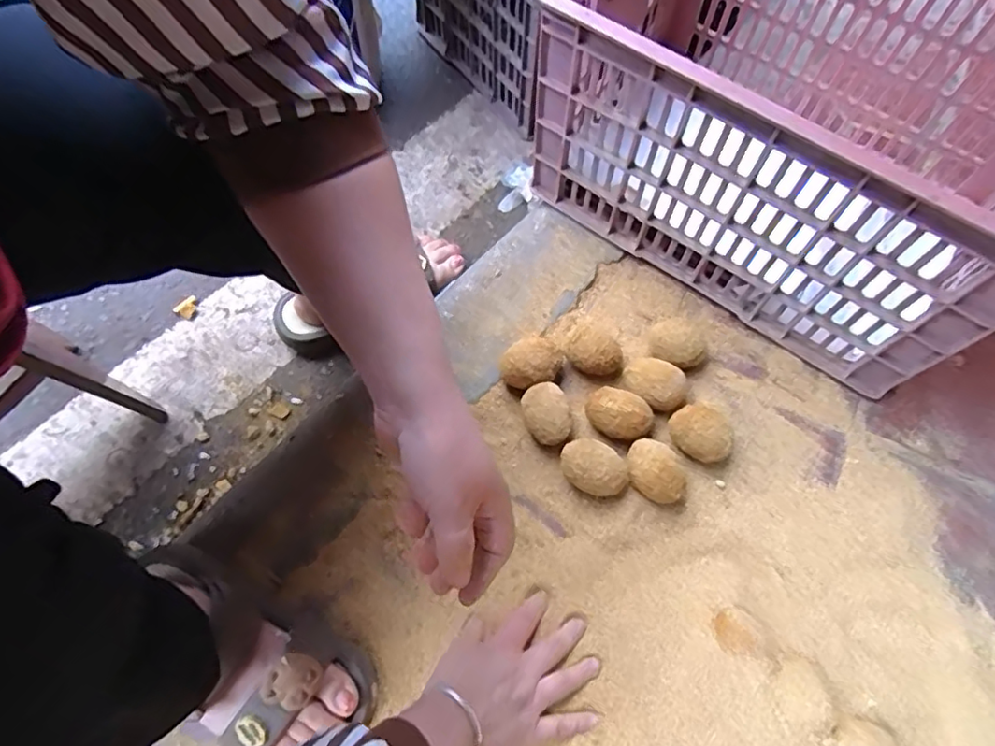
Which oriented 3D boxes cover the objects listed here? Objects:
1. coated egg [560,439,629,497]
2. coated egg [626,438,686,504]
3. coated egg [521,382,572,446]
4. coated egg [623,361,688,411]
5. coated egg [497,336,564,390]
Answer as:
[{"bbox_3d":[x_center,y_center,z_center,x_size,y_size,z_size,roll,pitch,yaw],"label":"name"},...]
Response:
[{"bbox_3d":[0.092,0.092,0.564,0.066,0.046,0.048,32,73,13],"label":"coated egg"},{"bbox_3d":[0.149,0.094,0.561,0.047,0.043,0.063,-23,70,-8],"label":"coated egg"},{"bbox_3d":[0.050,0.043,0.586,0.044,0.044,0.061,-23,70,-8],"label":"coated egg"},{"bbox_3d":[0.158,0.013,0.592,0.062,0.045,0.049,10,69,5],"label":"coated egg"},{"bbox_3d":[0.036,-0.009,0.603,0.066,0.041,0.047,-16,69,-5],"label":"coated egg"}]

